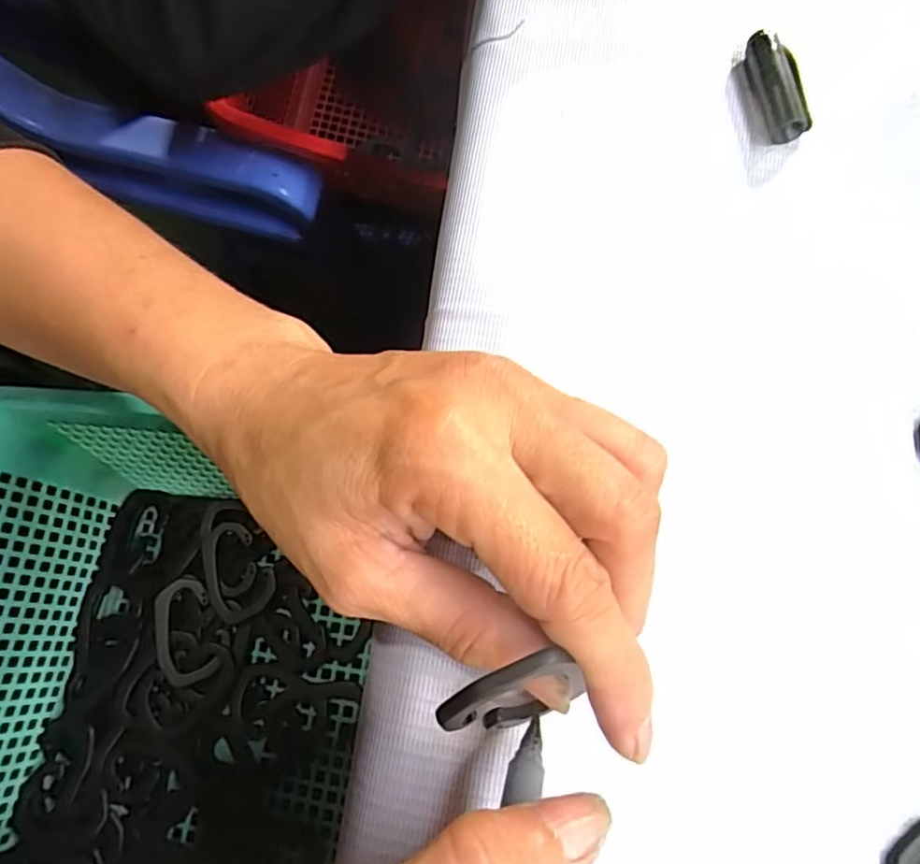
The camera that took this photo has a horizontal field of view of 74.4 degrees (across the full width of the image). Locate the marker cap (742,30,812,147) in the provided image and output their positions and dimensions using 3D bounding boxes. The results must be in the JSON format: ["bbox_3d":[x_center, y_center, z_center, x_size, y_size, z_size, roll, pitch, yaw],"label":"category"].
[{"bbox_3d":[0.109,-0.119,0.209,0.014,0.008,0.040,-10,76,1],"label":"marker cap"}]

